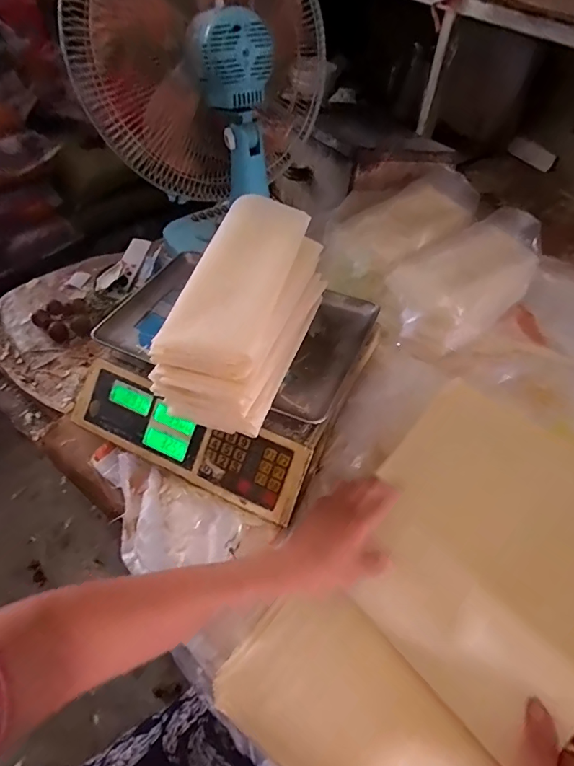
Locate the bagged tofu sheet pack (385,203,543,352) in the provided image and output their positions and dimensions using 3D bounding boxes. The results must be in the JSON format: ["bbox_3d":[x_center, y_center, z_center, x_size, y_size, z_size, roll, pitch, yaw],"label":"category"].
[{"bbox_3d":[0.293,-0.168,0.706,0.309,0.112,0.152,-35,60,-26],"label":"bagged tofu sheet pack"}]

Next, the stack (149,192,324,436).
[{"bbox_3d":[-0.048,-0.086,0.519,0.131,0.147,0.251,18,53,12],"label":"stack"}]

